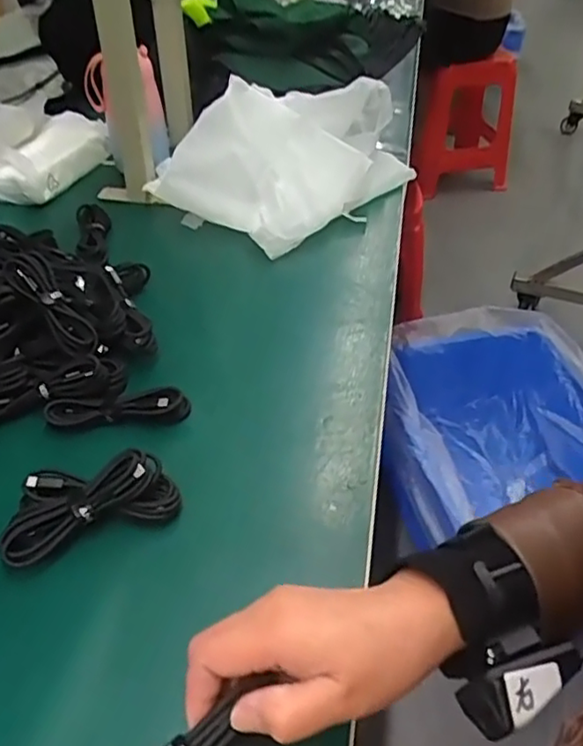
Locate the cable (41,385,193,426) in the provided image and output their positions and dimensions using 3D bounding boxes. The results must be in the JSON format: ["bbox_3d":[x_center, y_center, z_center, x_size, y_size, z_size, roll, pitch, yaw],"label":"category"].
[{"bbox_3d":[-0.144,0.028,0.513,0.114,0.025,0.023,-2,43,-2],"label":"cable"}]

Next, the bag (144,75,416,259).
[{"bbox_3d":[0.004,-0.268,0.762,0.315,0.118,0.218,-30,51,-28],"label":"bag"}]

